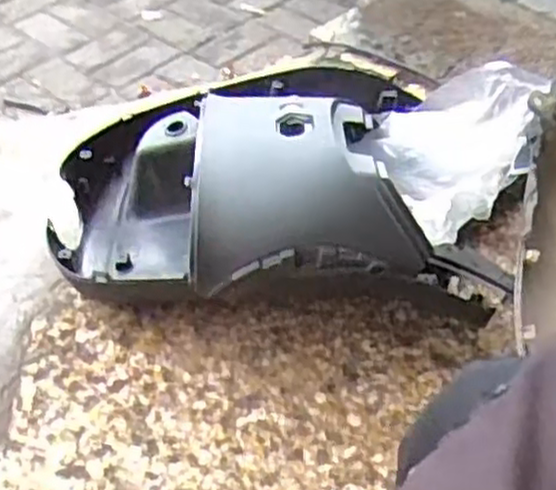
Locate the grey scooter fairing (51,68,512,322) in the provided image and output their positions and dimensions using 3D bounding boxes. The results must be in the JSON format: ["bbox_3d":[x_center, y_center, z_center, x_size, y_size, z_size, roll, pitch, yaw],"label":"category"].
[{"bbox_3d":[-0.025,-0.066,1.000,0.498,0.214,0.380,-6,46,-6],"label":"grey scooter fairing"}]

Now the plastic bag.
[{"bbox_3d":[0.200,-0.138,0.993,0.195,0.156,0.256,28,52,23],"label":"plastic bag"}]

